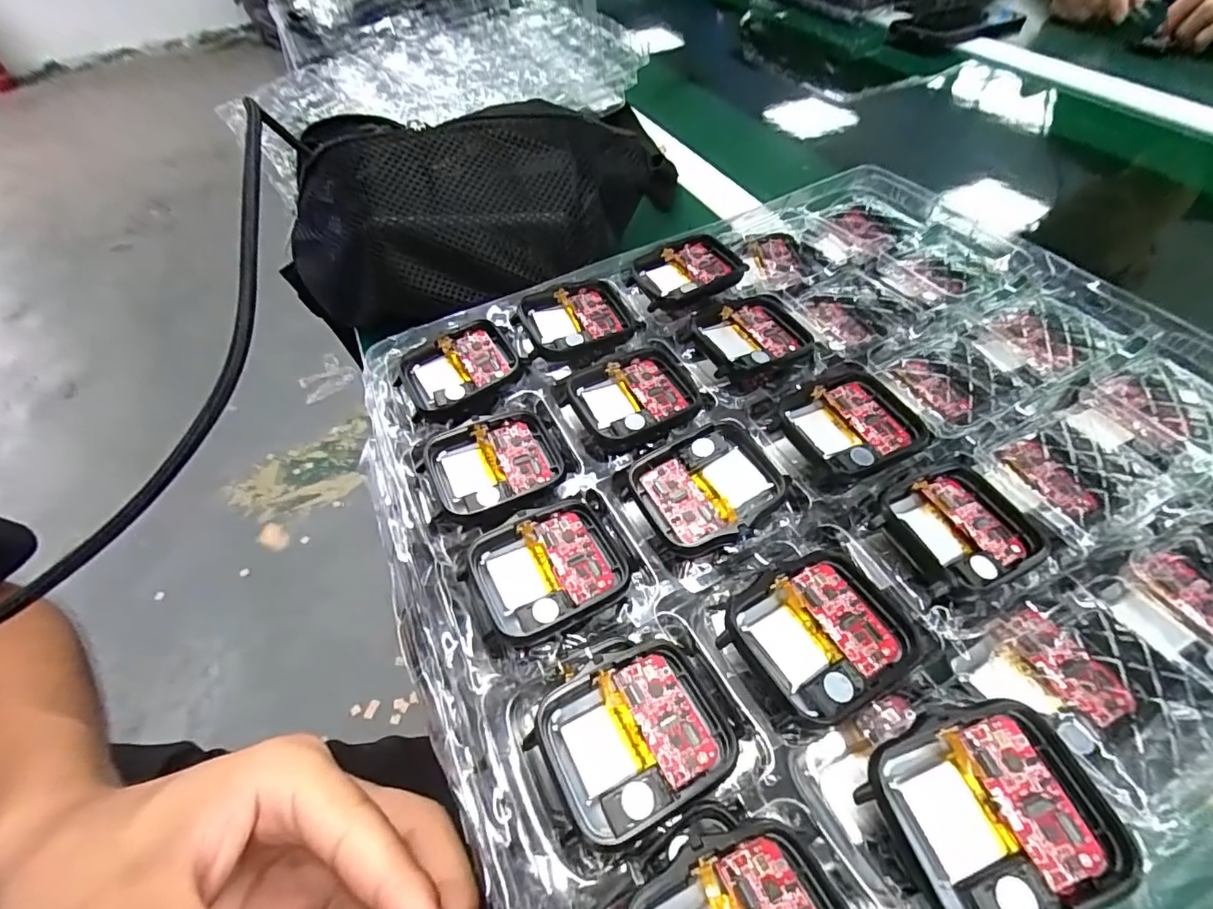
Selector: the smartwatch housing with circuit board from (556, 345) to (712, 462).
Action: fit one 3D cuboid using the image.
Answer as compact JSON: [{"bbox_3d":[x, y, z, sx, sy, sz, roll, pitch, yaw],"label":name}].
[{"bbox_3d":[0.011,-0.019,0.203,0.048,0.014,0.039,-25,55,-13],"label":"smartwatch housing with circuit board"}]

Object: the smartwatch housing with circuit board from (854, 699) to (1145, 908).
[{"bbox_3d":[0.082,0.076,0.114,0.045,0.007,0.037,-18,53,-8],"label":"smartwatch housing with circuit board"}]

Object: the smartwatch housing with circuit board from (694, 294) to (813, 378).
[{"bbox_3d":[0.060,-0.048,0.219,0.048,0.010,0.037,-23,54,-12],"label":"smartwatch housing with circuit board"}]

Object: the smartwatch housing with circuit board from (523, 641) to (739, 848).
[{"bbox_3d":[0.007,0.070,0.134,0.045,0.007,0.037,-21,54,-11],"label":"smartwatch housing with circuit board"}]

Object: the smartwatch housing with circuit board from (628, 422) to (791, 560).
[{"bbox_3d":[0.033,0.010,0.173,0.045,0.008,0.039,-22,54,-11],"label":"smartwatch housing with circuit board"}]

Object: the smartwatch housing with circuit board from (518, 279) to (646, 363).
[{"bbox_3d":[-0.012,-0.056,0.228,0.048,0.009,0.041,-17,53,-8],"label":"smartwatch housing with circuit board"}]

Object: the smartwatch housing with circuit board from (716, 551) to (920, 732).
[{"bbox_3d":[0.057,0.048,0.143,0.046,0.005,0.037,-29,56,-16],"label":"smartwatch housing with circuit board"}]

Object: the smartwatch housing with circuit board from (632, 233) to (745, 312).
[{"bbox_3d":[0.036,-0.083,0.242,0.042,0.009,0.037,-17,53,-8],"label":"smartwatch housing with circuit board"}]

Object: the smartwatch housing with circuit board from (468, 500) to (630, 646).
[{"bbox_3d":[-0.017,0.035,0.165,0.045,0.009,0.038,-25,55,-13],"label":"smartwatch housing with circuit board"}]

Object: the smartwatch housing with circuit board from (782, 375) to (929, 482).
[{"bbox_3d":[0.086,-0.011,0.186,0.044,0.005,0.037,-25,55,-13],"label":"smartwatch housing with circuit board"}]

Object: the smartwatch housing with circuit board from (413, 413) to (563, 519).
[{"bbox_3d":[-0.039,0.003,0.189,0.044,0.009,0.038,-25,55,-13],"label":"smartwatch housing with circuit board"}]

